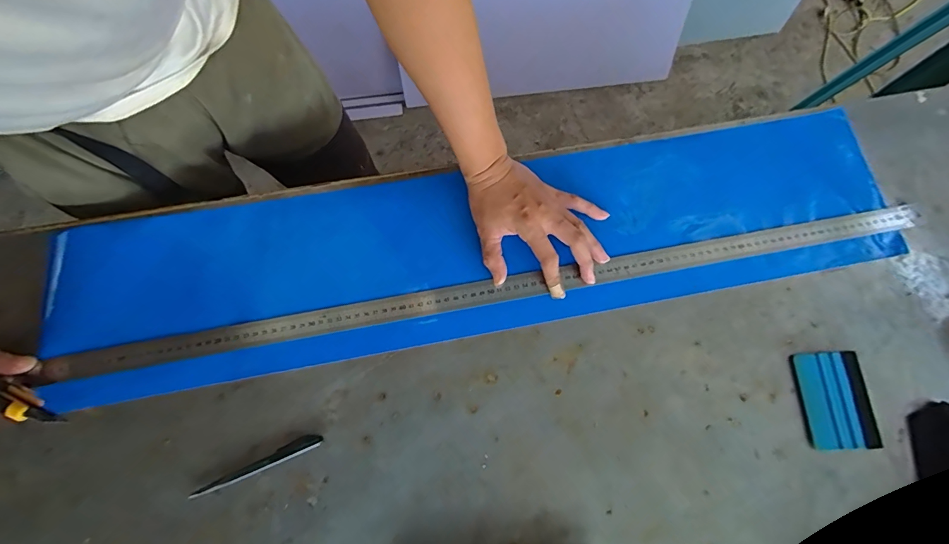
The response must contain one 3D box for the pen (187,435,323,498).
[{"bbox_3d":[-0.216,0.192,0.410,0.129,0.008,0.014,-23,76,-7],"label":"pen"}]

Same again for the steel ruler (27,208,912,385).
[{"bbox_3d":[0.026,0.020,0.466,0.976,0.008,0.028,-10,75,-4],"label":"steel ruler"}]

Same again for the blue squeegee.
[{"bbox_3d":[0.382,0.135,0.437,0.071,0.005,0.096,-3,75,-1],"label":"blue squeegee"}]

